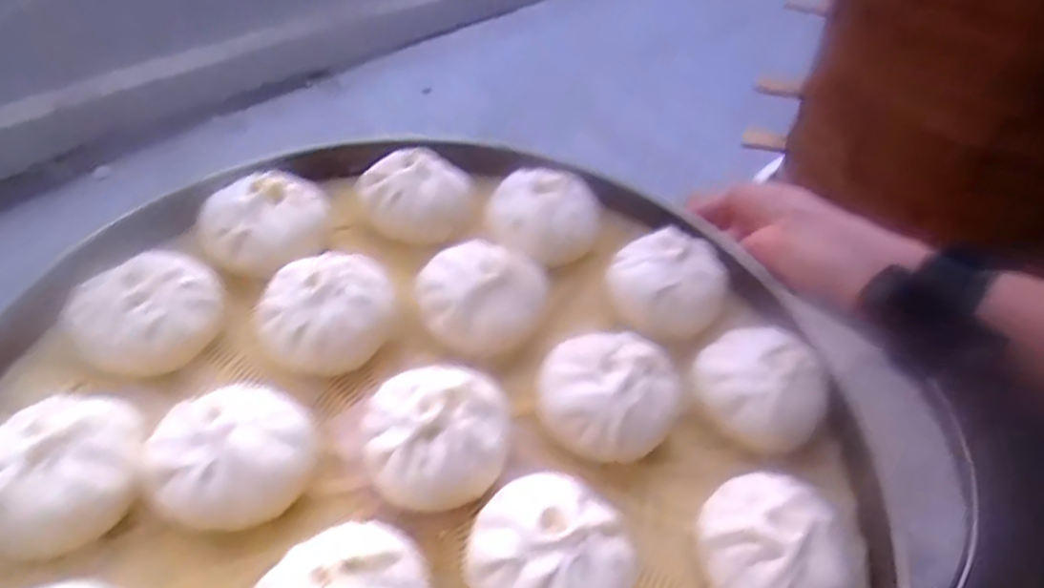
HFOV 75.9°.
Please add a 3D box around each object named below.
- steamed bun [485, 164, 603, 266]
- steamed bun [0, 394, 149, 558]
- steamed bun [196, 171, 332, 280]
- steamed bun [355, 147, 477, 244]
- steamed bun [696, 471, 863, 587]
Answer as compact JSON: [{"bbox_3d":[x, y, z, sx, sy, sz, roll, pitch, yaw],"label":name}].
[{"bbox_3d":[0.020,-0.060,0.471,0.076,0.040,0.070,13,57,14],"label":"steamed bun"},{"bbox_3d":[-0.221,0.080,0.317,0.067,0.037,0.076,10,56,13],"label":"steamed bun"},{"bbox_3d":[-0.166,-0.048,0.435,0.060,0.035,0.076,36,65,27],"label":"steamed bun"},{"bbox_3d":[-0.073,-0.071,0.460,0.075,0.039,0.063,-17,55,-7],"label":"steamed bun"},{"bbox_3d":[0.123,0.123,0.324,0.070,0.035,0.074,12,56,14],"label":"steamed bun"}]

